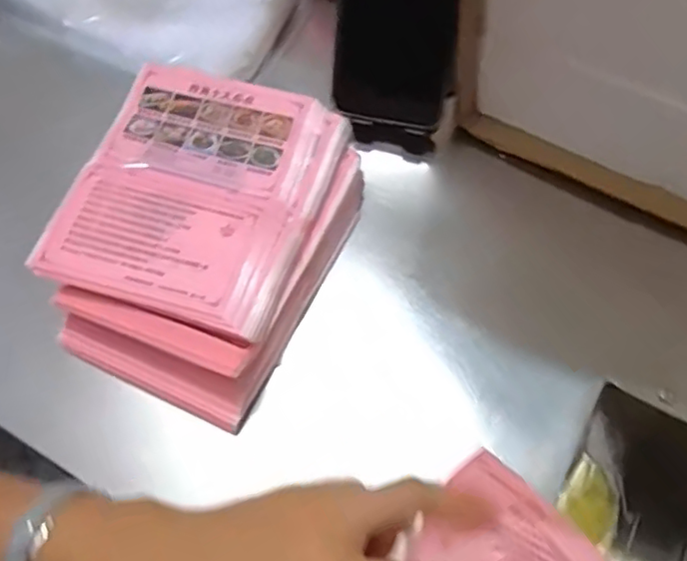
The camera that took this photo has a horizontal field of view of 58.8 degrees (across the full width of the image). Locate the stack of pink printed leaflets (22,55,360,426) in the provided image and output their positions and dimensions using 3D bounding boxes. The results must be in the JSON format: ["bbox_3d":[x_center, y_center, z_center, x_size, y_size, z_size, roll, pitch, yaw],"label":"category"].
[{"bbox_3d":[-0.088,-0.031,0.377,0.156,0.051,0.194,21,65,13],"label":"stack of pink printed leaflets"}]

